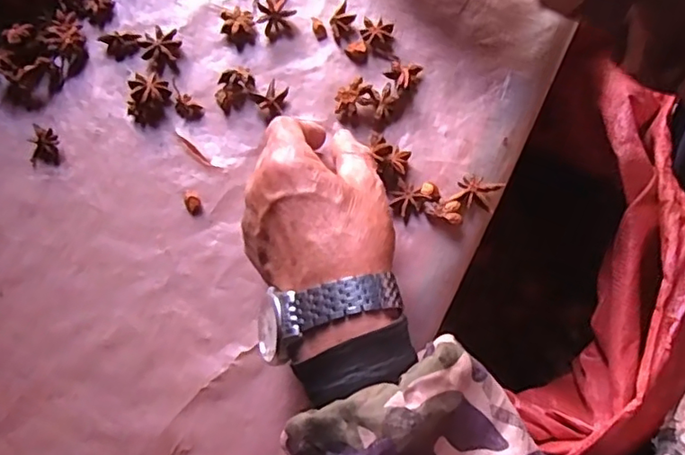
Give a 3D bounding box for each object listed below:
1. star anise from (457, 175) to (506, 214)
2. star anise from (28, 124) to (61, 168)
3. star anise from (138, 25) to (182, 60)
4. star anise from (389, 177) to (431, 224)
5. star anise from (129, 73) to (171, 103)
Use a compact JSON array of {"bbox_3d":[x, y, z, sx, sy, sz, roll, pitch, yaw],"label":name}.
[{"bbox_3d":[0.090,-0.022,0.379,0.029,0.007,0.020,13,75,5],"label":"star anise"},{"bbox_3d":[-0.203,-0.055,0.389,0.019,0.014,0.025,-8,75,-1],"label":"star anise"},{"bbox_3d":[-0.130,-0.130,0.411,0.028,0.009,0.023,-2,74,0],"label":"star anise"},{"bbox_3d":[0.042,-0.019,0.379,0.023,0.007,0.022,37,78,10],"label":"star anise"},{"bbox_3d":[-0.134,-0.096,0.400,0.024,0.016,0.022,-41,78,-10],"label":"star anise"}]

